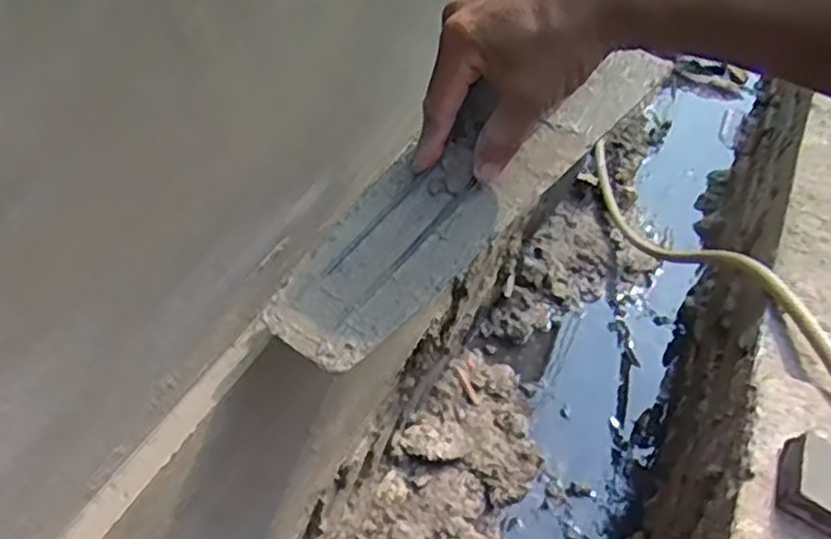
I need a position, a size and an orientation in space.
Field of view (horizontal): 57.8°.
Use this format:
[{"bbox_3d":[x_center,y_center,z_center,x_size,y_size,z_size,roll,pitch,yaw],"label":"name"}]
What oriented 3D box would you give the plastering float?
[{"bbox_3d":[0.031,-0.060,0.422,0.277,0.045,0.082,-38,60,-17],"label":"plastering float"}]

